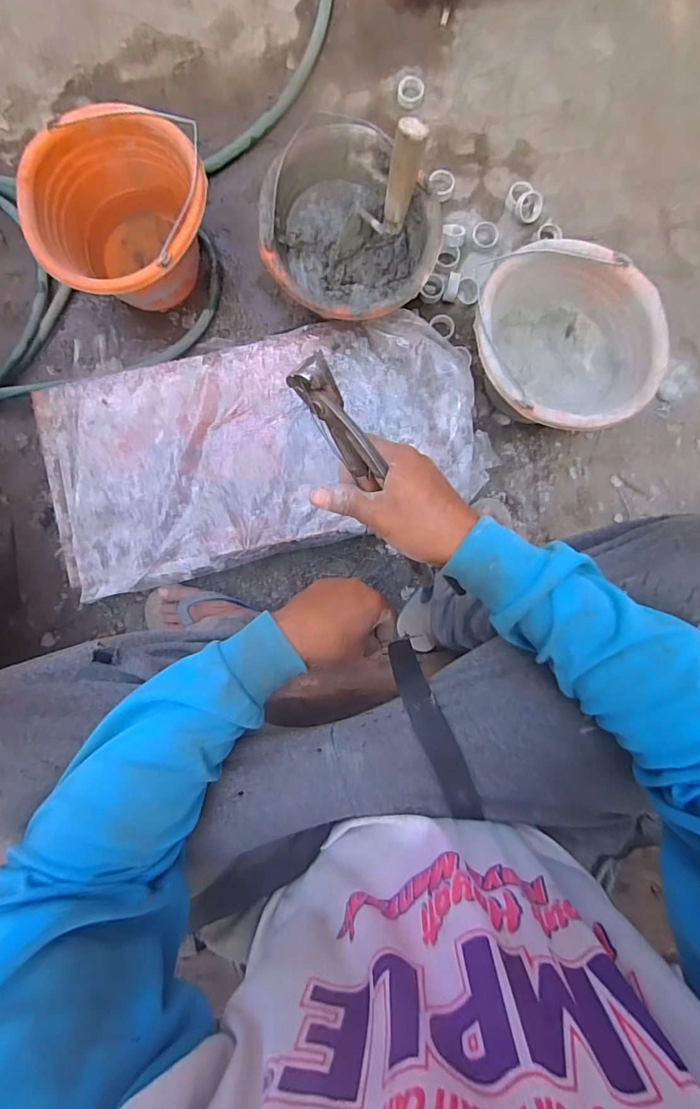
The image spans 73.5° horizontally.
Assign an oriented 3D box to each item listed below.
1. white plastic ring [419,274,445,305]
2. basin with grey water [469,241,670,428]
[{"bbox_3d":[0.140,-0.448,0.794,0.039,0.015,0.043,16,91,-1],"label":"white plastic ring"},{"bbox_3d":[0.300,-0.301,0.701,0.243,0.143,0.244,0,89,0],"label":"basin with grey water"}]

